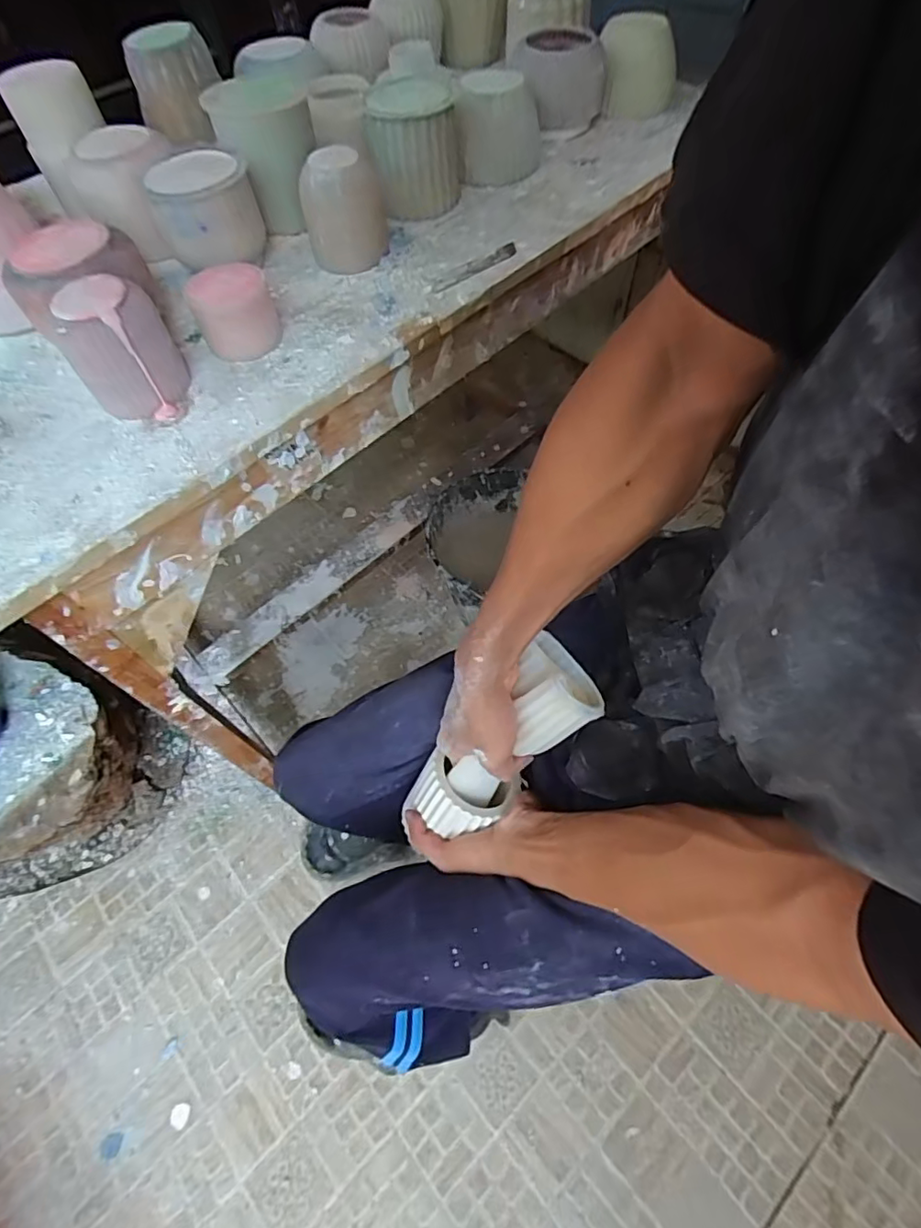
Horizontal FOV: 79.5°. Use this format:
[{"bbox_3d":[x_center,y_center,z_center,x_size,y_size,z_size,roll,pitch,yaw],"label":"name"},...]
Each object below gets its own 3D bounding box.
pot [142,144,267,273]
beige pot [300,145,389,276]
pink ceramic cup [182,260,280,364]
[{"bbox_3d":[-0.229,-0.365,0.519,0.080,0.085,0.076,-2,60,3],"label":"pot"},{"bbox_3d":[-0.109,-0.375,0.517,0.077,0.082,0.066,-11,60,-2],"label":"beige pot"},{"bbox_3d":[-0.190,-0.256,0.472,0.065,0.055,0.059,-20,61,-7],"label":"pink ceramic cup"}]

